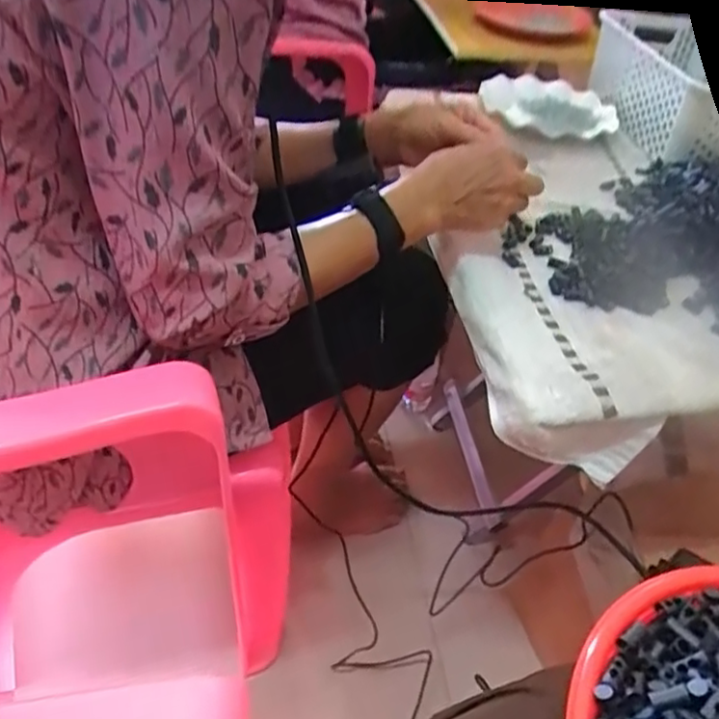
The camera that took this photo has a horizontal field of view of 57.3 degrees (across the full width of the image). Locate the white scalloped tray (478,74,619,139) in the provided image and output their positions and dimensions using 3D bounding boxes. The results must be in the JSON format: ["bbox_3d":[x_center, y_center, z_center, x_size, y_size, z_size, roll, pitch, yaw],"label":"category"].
[{"bbox_3d":[0.255,-0.341,0.892,0.180,0.029,0.156,4,43,-2],"label":"white scalloped tray"}]

